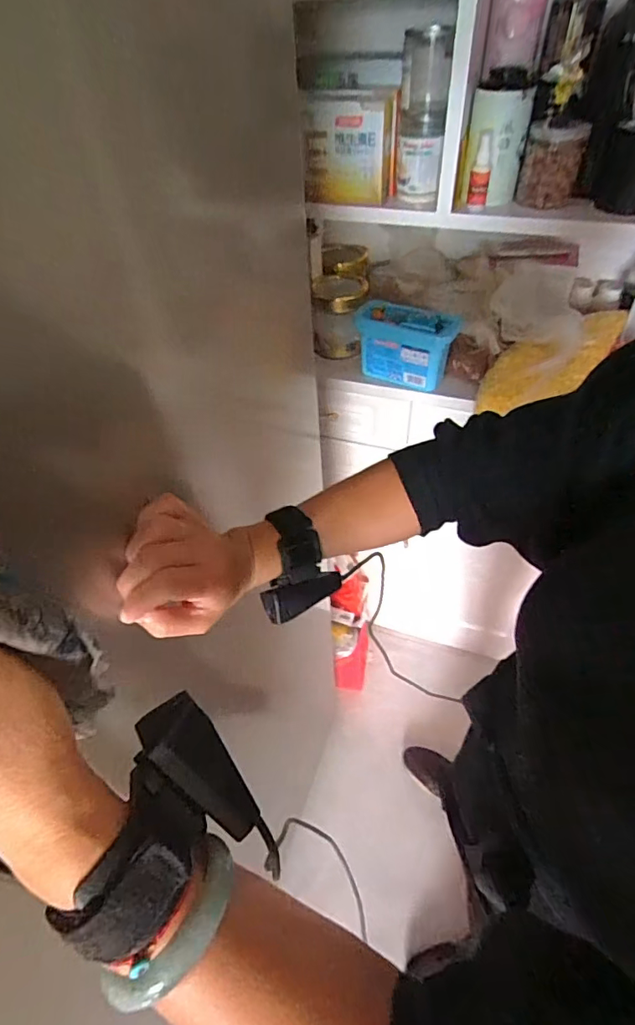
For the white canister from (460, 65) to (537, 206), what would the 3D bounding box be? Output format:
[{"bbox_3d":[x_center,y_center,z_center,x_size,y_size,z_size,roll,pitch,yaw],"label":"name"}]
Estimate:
[{"bbox_3d":[0.264,-0.551,0.747,0.086,0.148,0.079,7,48,9],"label":"white canister"}]

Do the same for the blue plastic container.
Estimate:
[{"bbox_3d":[0.158,-0.300,0.901,0.177,0.113,0.084,22,52,22],"label":"blue plastic container"}]

